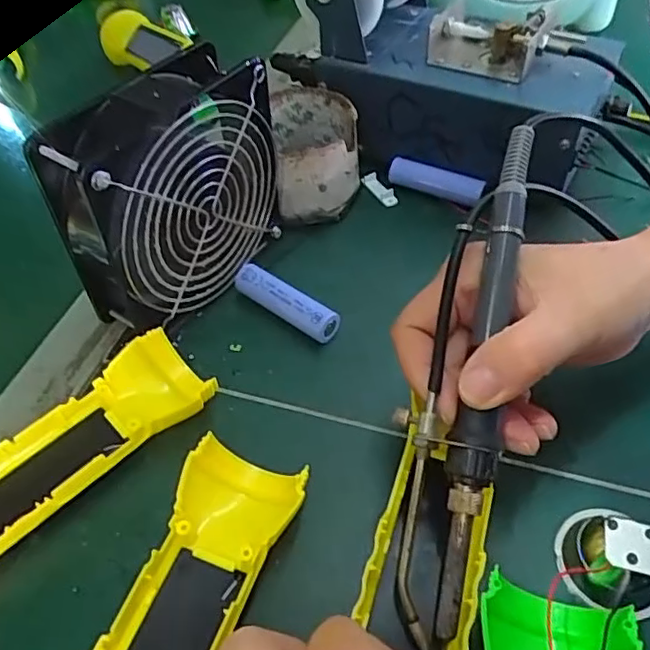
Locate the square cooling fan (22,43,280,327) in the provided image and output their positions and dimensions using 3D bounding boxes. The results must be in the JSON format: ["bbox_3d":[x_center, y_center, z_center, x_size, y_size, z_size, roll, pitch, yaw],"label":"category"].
[{"bbox_3d":[-0.077,-0.065,0.320,0.047,0.118,0.122,31,56,25],"label":"square cooling fan"}]

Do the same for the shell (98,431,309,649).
[{"bbox_3d":[-0.059,0.119,0.223,0.044,0.025,0.161,16,51,14],"label":"shell"}]

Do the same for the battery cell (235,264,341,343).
[{"bbox_3d":[-0.022,-0.011,0.338,0.066,0.019,0.015,30,56,25],"label":"battery cell"}]

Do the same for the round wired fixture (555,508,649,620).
[{"bbox_3d":[0.116,0.090,0.239,0.037,0.024,0.042,-27,54,-20],"label":"round wired fixture"}]

